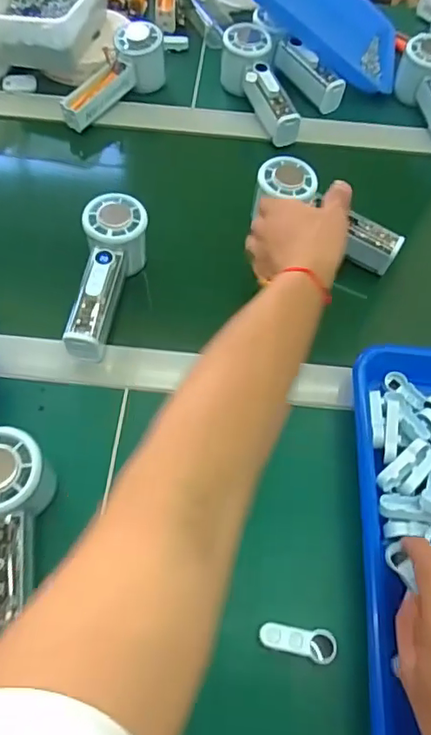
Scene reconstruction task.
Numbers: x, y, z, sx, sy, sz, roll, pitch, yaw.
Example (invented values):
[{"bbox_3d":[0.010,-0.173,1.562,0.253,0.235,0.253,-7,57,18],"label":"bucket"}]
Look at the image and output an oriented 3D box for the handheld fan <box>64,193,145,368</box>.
[{"bbox_3d":[-0.095,-0.080,0.466,0.052,0.058,0.153,4,60,-1],"label":"handheld fan"}]

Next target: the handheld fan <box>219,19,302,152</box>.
[{"bbox_3d":[0.054,-0.334,0.611,0.056,0.056,0.162,-21,78,-14],"label":"handheld fan"}]

